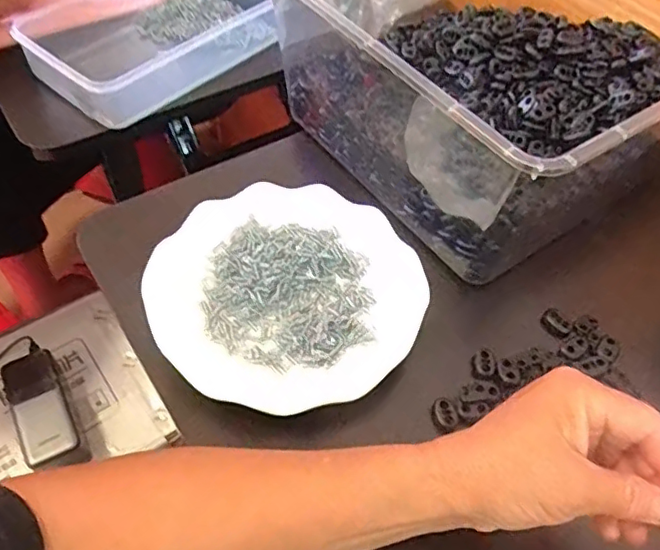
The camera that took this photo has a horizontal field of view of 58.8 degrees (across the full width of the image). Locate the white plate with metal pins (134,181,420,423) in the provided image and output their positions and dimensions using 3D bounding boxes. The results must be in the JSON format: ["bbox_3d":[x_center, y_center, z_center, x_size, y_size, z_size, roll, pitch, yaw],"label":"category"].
[{"bbox_3d":[-0.030,0.009,0.409,0.181,0.020,0.174,2,53,-2],"label":"white plate with metal pins"}]

